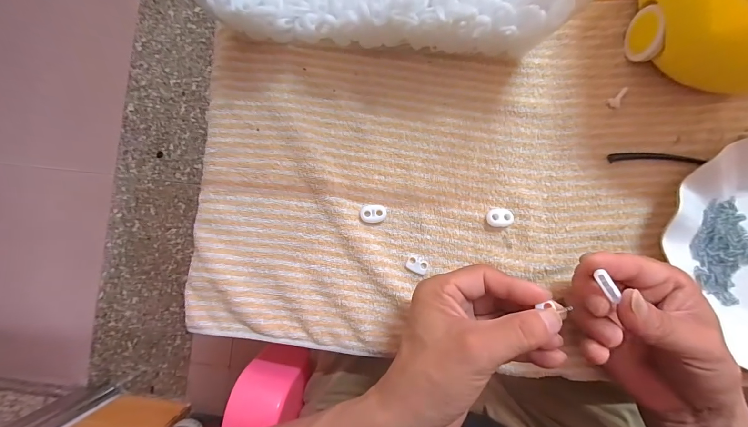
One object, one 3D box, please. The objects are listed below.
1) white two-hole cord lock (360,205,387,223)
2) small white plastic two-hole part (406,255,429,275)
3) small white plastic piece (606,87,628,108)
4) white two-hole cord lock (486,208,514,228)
[{"bbox_3d":[0.000,0.000,0.286,0.022,0.006,0.015,-3,87,2],"label":"white two-hole cord lock"},{"bbox_3d":[0.037,0.044,0.283,0.018,0.004,0.013,24,88,3],"label":"small white plastic two-hole part"},{"bbox_3d":[0.207,-0.098,0.281,0.010,0.004,0.019,40,102,3],"label":"small white plastic piece"},{"bbox_3d":[0.106,0.004,0.280,0.022,0.007,0.016,-5,87,2],"label":"white two-hole cord lock"}]

